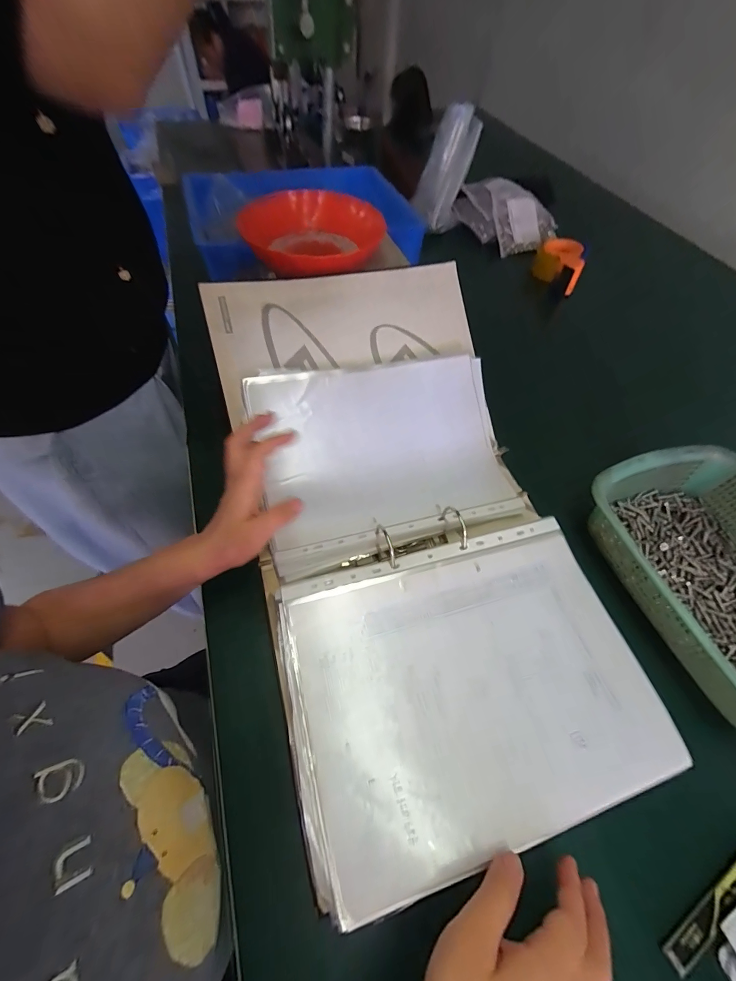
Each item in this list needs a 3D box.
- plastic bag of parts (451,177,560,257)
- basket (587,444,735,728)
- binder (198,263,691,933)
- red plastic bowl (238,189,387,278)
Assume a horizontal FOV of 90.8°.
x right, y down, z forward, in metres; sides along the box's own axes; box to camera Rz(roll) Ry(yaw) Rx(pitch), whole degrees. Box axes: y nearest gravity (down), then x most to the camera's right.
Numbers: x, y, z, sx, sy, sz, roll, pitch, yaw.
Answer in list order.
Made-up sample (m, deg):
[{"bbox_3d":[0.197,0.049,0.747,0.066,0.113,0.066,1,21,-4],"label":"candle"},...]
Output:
[{"bbox_3d":[0.320,-0.639,0.844,0.228,0.084,0.155,29,61,14],"label":"plastic bag of parts"},{"bbox_3d":[0.387,0.091,0.385,0.215,0.077,0.299,-15,60,-12],"label":"basket"},{"bbox_3d":[0.039,-0.004,0.379,0.317,0.132,0.579,-14,60,-12],"label":"binder"},{"bbox_3d":[-0.083,-0.377,0.546,0.196,0.056,0.207,-20,61,-15],"label":"red plastic bowl"}]

